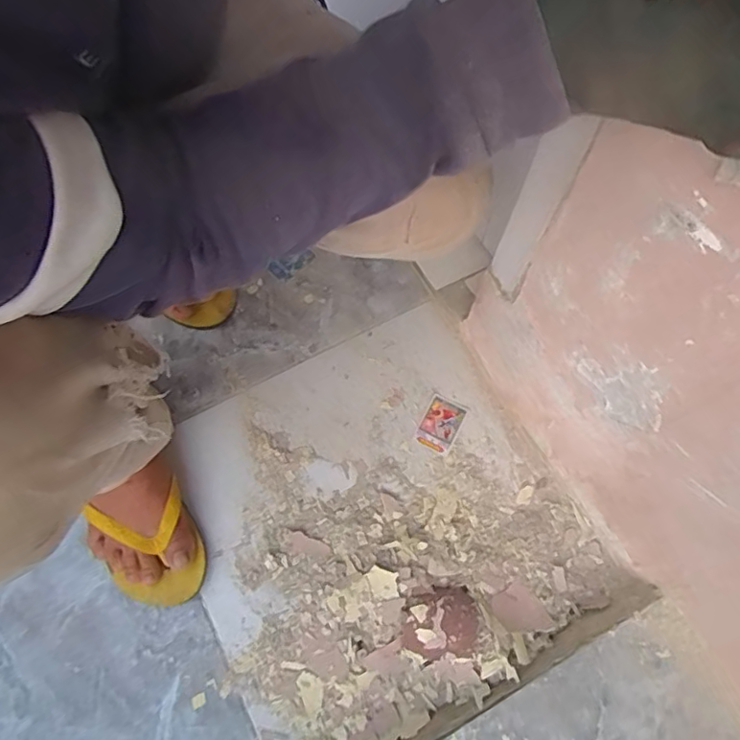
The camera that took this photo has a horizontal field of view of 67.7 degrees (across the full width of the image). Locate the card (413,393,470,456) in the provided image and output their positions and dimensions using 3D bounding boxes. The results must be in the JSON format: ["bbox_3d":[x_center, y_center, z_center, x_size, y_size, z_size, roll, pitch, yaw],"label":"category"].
[{"bbox_3d":[0.083,0.064,0.652,0.045,0.004,0.065,27,71,11],"label":"card"}]

